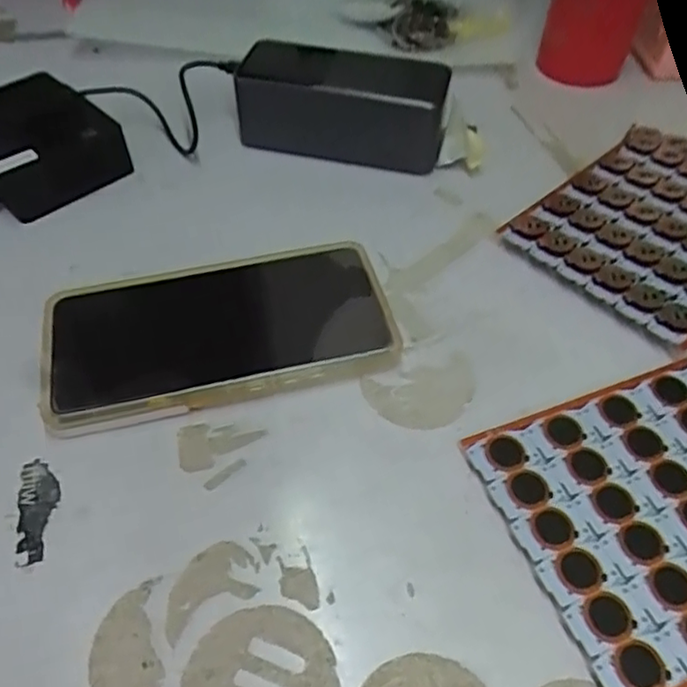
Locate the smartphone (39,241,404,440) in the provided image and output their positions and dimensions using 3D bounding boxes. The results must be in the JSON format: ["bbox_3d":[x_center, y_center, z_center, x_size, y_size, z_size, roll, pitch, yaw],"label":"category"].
[{"bbox_3d":[-0.061,-0.007,0.312,0.166,0.015,0.085,-13,53,-10],"label":"smartphone"}]

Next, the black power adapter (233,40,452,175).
[{"bbox_3d":[-0.002,-0.158,0.409,0.136,0.044,0.056,11,53,9],"label":"black power adapter"}]

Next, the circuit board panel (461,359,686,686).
[{"bbox_3d":[0.144,0.065,0.264,0.152,0.005,0.116,-18,54,-13],"label":"circuit board panel"}]

